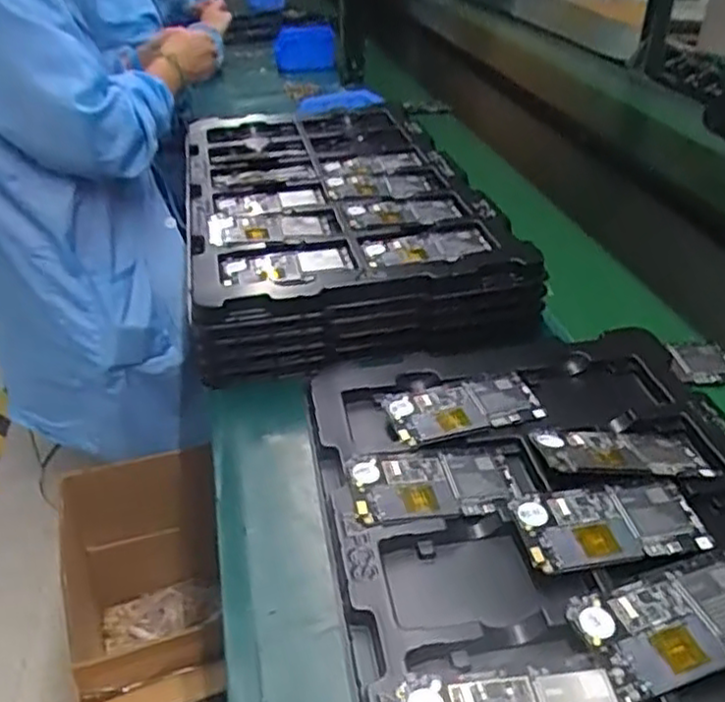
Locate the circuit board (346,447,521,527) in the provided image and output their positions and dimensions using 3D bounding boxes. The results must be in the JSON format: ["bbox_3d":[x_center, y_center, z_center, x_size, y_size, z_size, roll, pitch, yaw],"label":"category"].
[{"bbox_3d":[0.052,0.096,0.524,0.121,0.006,0.064,-5,34,-8],"label":"circuit board"}]

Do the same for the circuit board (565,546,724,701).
[{"bbox_3d":[0.192,0.160,0.425,0.126,0.005,0.065,-11,36,-17],"label":"circuit board"}]

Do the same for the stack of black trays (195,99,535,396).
[{"bbox_3d":[-0.048,-0.187,0.888,0.322,0.083,0.606,-6,35,-11],"label":"stack of black trays"}]

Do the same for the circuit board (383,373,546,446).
[{"bbox_3d":[0.085,0.046,0.595,0.124,0.006,0.064,-9,35,-15],"label":"circuit board"}]

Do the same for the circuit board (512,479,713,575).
[{"bbox_3d":[0.171,0.119,0.486,0.126,0.006,0.064,-4,34,-8],"label":"circuit board"}]

